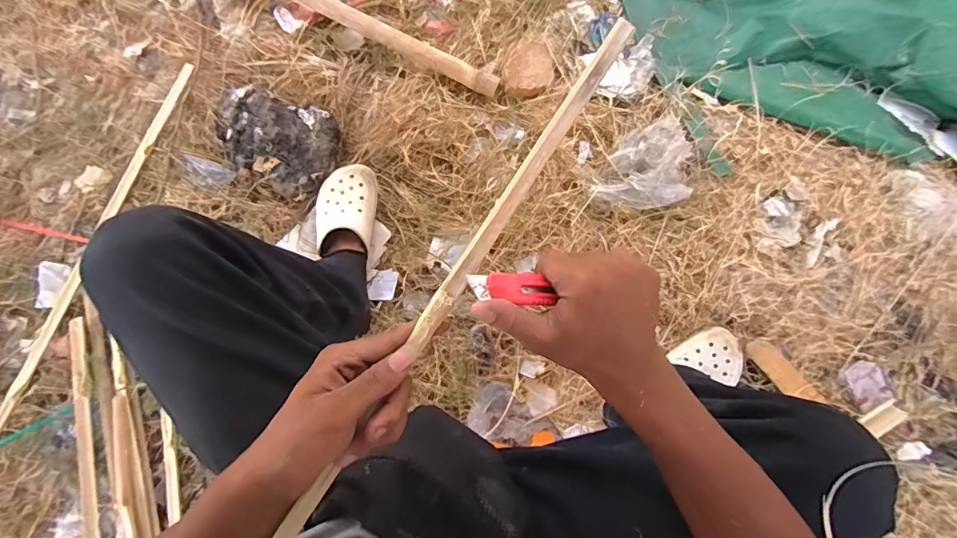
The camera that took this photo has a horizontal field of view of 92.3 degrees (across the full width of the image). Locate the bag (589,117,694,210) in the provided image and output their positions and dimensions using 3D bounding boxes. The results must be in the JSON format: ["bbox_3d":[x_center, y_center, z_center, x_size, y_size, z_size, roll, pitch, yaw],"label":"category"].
[{"bbox_3d":[0.316,-0.180,0.826,0.148,0.054,0.201,36,79,6],"label":"bag"}]

